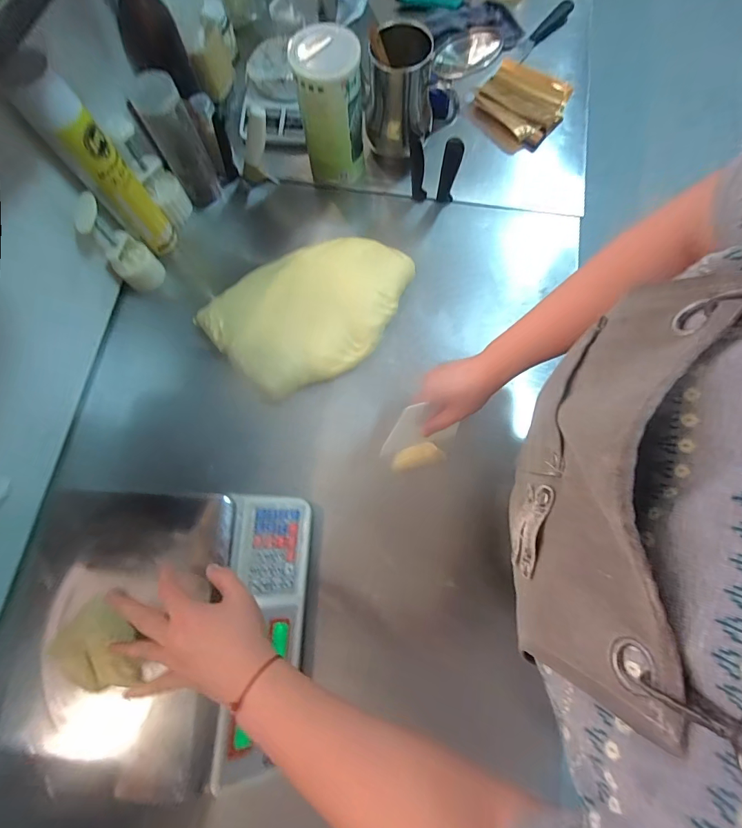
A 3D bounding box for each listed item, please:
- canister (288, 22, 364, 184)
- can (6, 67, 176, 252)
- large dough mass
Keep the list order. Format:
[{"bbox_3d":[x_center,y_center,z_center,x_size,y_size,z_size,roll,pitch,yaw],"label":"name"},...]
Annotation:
[{"bbox_3d":[-0.063,-0.496,0.653,0.094,0.205,0.084,2,75,2],"label":"canister"},{"bbox_3d":[-0.381,-0.347,0.569,0.069,0.285,0.075,0,75,1],"label":"can"},{"bbox_3d":[-0.087,-0.177,0.663,0.360,0.060,0.212,-31,76,-7],"label":"large dough mass"}]

